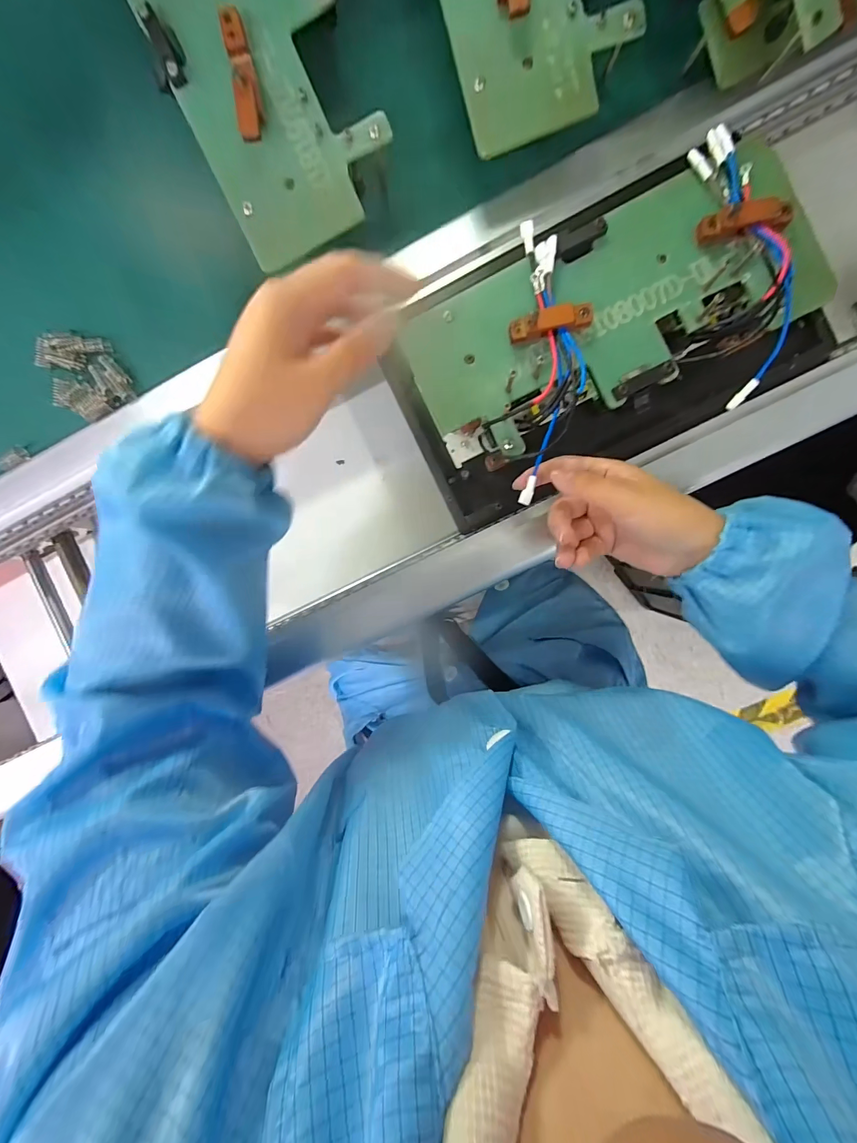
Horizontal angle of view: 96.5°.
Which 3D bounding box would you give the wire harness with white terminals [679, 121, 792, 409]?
[{"bbox_3d":[0.219,-0.222,0.269,0.063,0.029,0.186,2,92,4],"label":"wire harness with white terminals"}]

